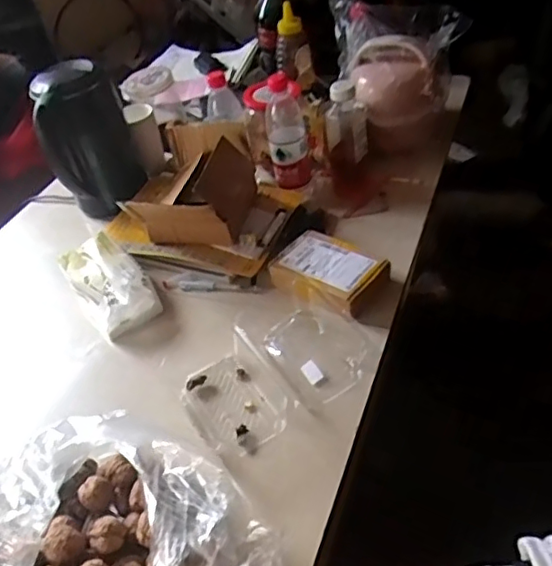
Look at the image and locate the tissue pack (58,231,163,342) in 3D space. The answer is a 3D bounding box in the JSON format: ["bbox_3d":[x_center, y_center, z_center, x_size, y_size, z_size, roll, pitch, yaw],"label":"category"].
[{"bbox_3d":[-0.258,0.003,0.913,0.101,0.088,0.169,-35,48,-24],"label":"tissue pack"}]

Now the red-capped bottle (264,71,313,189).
[{"bbox_3d":[0.018,-0.260,1.009,0.069,0.188,0.083,-6,42,7],"label":"red-capped bottle"}]

